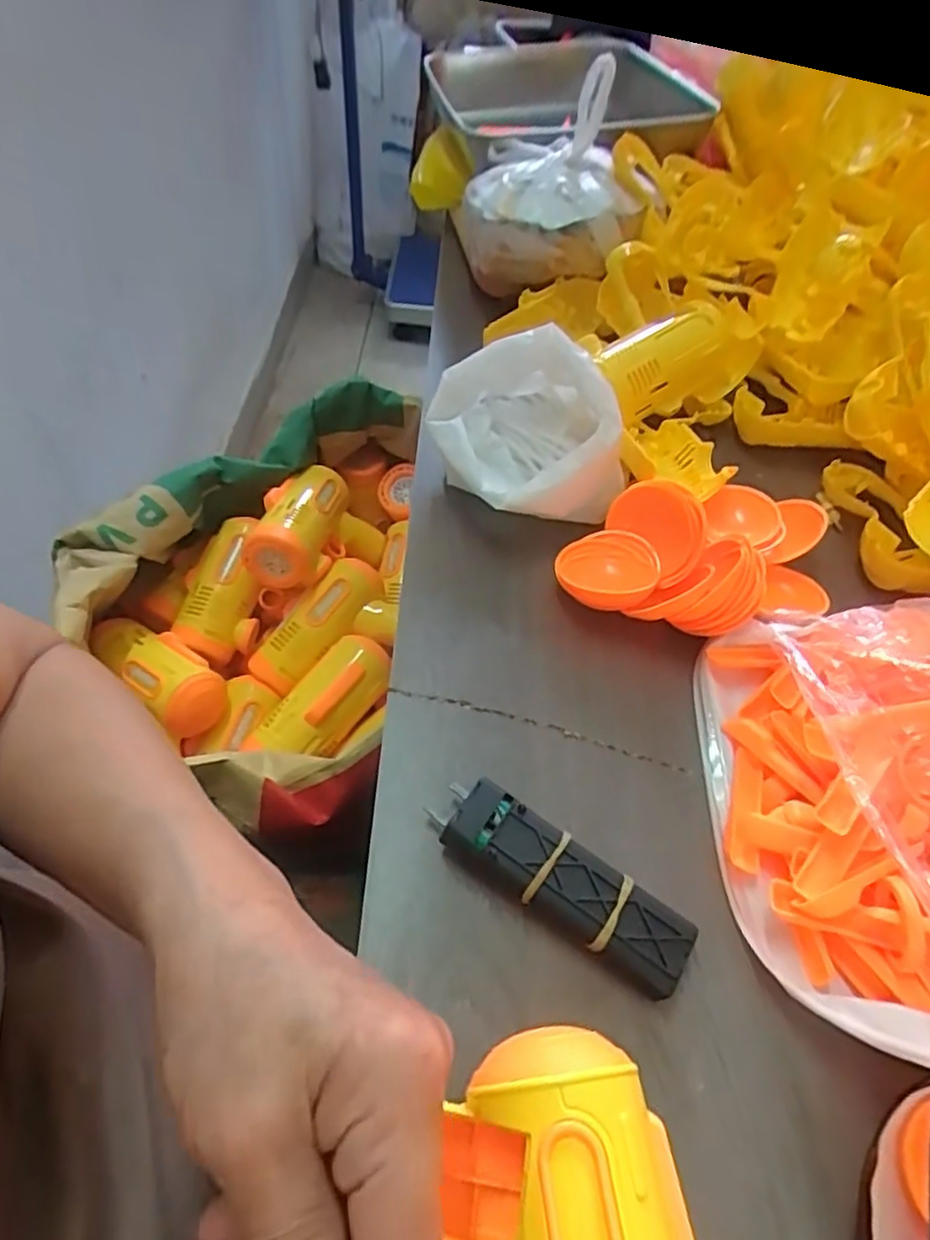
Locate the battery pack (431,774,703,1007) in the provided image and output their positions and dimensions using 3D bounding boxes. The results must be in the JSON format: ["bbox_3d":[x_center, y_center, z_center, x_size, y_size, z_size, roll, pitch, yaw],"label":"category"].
[{"bbox_3d":[0.039,0.110,0.282,0.116,0.024,0.032,31,56,16],"label":"battery pack"}]

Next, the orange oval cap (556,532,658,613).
[{"bbox_3d":[0.084,-0.030,0.389,0.056,0.020,0.054,14,53,5],"label":"orange oval cap"}]

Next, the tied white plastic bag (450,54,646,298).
[{"bbox_3d":[0.072,-0.363,0.544,0.141,0.133,0.125,10,54,6],"label":"tied white plastic bag"}]

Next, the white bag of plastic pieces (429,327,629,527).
[{"bbox_3d":[0.035,-0.120,0.419,0.113,0.073,0.119,-7,55,-12],"label":"white bag of plastic pieces"}]

